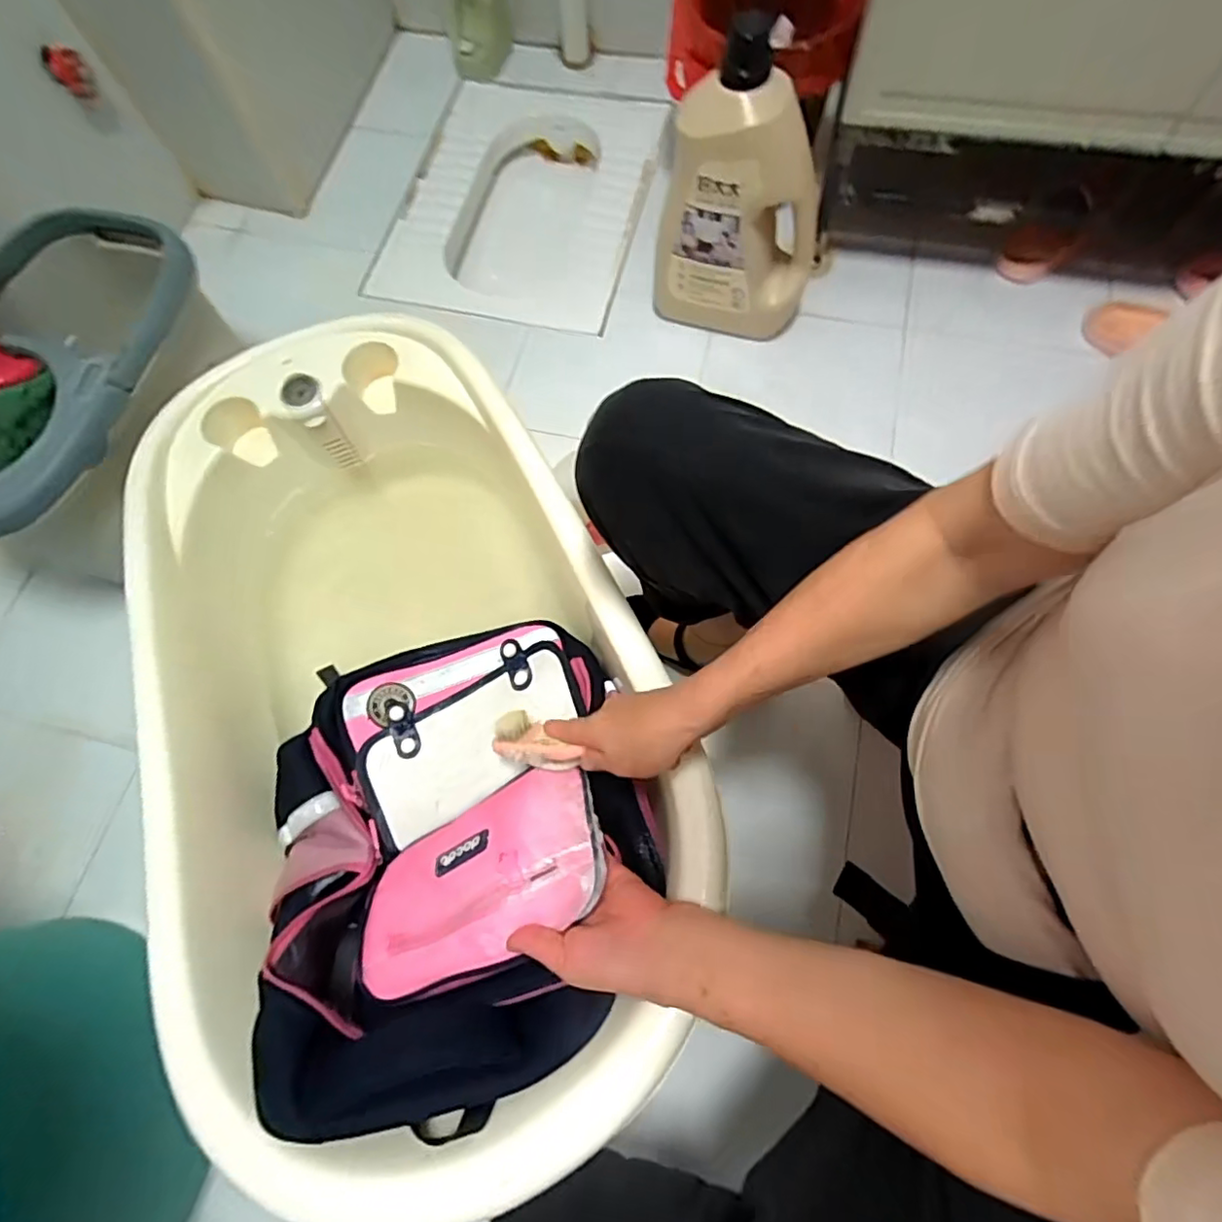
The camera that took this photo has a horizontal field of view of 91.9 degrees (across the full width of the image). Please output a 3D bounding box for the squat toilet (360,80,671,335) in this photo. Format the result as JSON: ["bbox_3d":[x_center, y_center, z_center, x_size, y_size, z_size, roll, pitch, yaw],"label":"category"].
[{"bbox_3d":[-0.155,-0.756,1.200,0.446,0.265,0.564,10,71,8],"label":"squat toilet"}]

